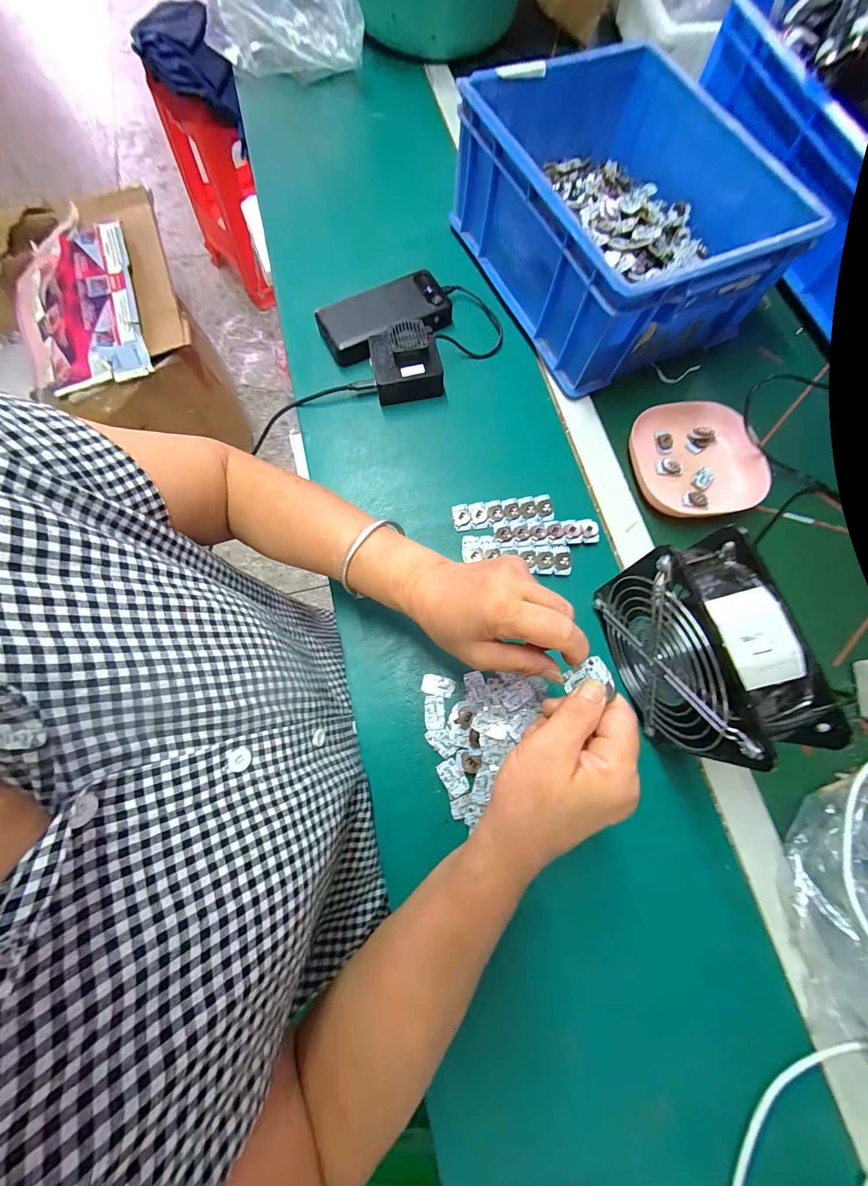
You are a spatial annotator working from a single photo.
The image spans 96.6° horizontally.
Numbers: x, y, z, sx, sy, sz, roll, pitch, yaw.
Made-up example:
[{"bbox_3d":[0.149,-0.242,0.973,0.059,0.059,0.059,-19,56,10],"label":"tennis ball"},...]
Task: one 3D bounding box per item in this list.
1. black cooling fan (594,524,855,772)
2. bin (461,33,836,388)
[{"bbox_3d":[0.196,0.047,0.305,0.060,0.147,0.145,-14,75,-5],"label":"black cooling fan"},{"bbox_3d":[0.211,-0.447,0.462,0.272,0.125,0.353,-24,76,-8],"label":"bin"}]

